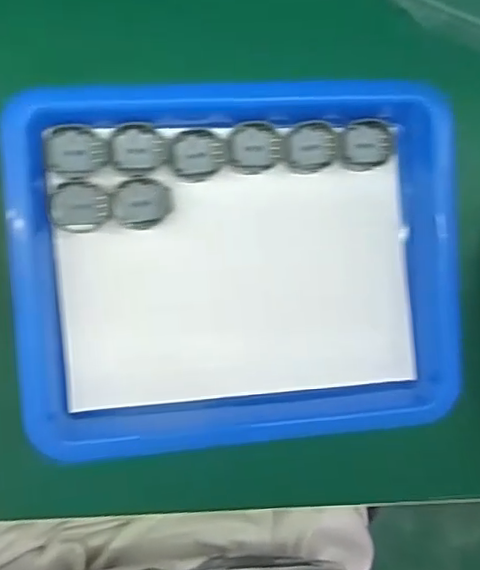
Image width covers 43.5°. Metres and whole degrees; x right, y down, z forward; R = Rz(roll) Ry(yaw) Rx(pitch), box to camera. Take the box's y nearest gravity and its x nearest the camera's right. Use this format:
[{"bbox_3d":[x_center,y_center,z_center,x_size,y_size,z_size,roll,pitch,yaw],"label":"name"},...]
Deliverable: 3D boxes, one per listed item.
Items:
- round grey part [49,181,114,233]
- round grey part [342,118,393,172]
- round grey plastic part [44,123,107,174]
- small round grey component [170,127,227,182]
[{"bbox_3d":[-0.078,-0.038,0.294,0.029,0.007,0.024,2,93,-9],"label":"round grey part"},{"bbox_3d":[0.066,-0.072,0.311,0.025,0.004,0.026,0,93,-9],"label":"round grey part"},{"bbox_3d":[-0.079,-0.065,0.290,0.029,0.007,0.022,-1,94,-9],"label":"round grey plastic part"},{"bbox_3d":[-0.022,-0.064,0.303,0.026,0.017,0.024,-3,94,-9],"label":"small round grey component"}]

